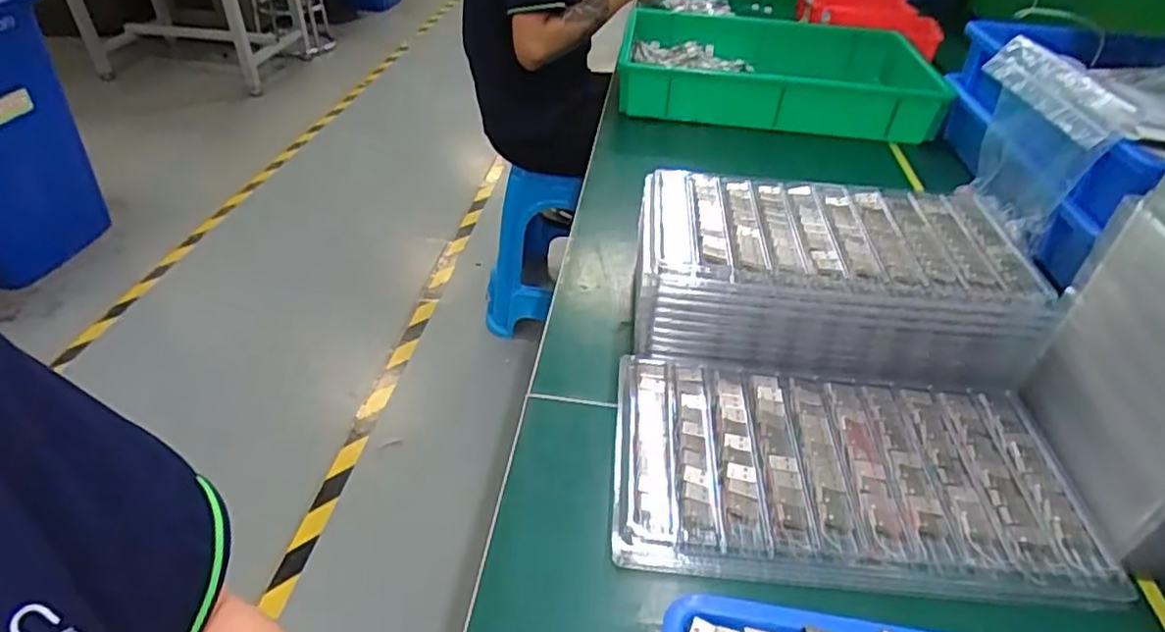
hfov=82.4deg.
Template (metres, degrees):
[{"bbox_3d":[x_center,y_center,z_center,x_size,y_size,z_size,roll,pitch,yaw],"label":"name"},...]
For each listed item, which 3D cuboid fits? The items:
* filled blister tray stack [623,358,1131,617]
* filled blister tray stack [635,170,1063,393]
[{"bbox_3d":[0.167,0.093,0.436,0.287,0.021,0.162,2,38,5],"label":"filled blister tray stack"},{"bbox_3d":[0.194,-0.036,0.543,0.297,0.087,0.169,5,41,2],"label":"filled blister tray stack"}]

